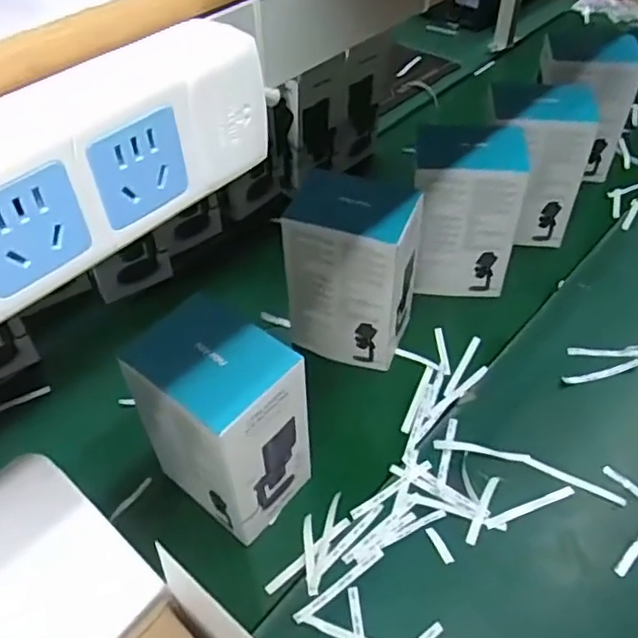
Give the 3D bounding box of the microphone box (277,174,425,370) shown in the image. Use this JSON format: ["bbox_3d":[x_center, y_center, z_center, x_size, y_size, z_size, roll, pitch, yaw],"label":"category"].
[{"bbox_3d":[0.045,-0.054,0.838,0.145,0.225,0.129,19,51,18],"label":"microphone box"}]

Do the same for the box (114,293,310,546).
[{"bbox_3d":[-0.098,0.117,0.676,0.136,0.224,0.121,32,56,27],"label":"box"}]

